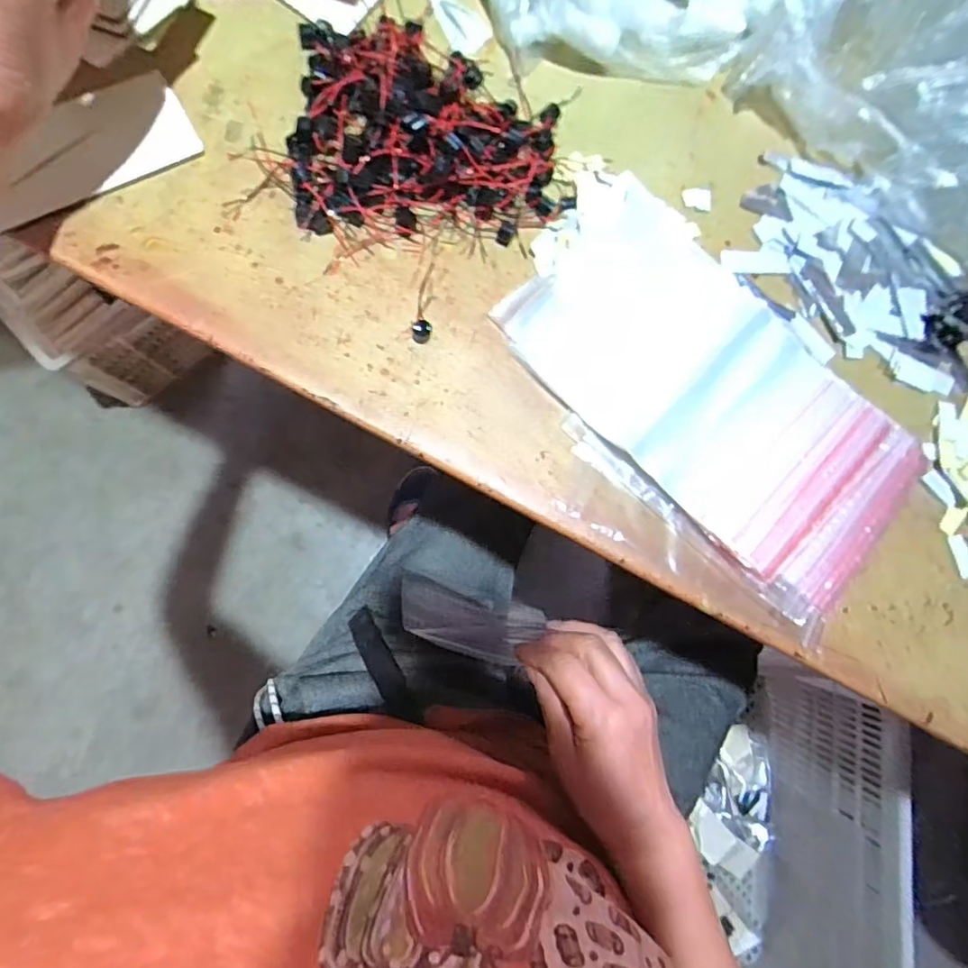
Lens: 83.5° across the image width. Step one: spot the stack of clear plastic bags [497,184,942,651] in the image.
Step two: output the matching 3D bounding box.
[{"bbox_3d":[0.140,-0.060,0.341,0.277,0.026,0.165,44,82,1],"label":"stack of clear plastic bags"}]

